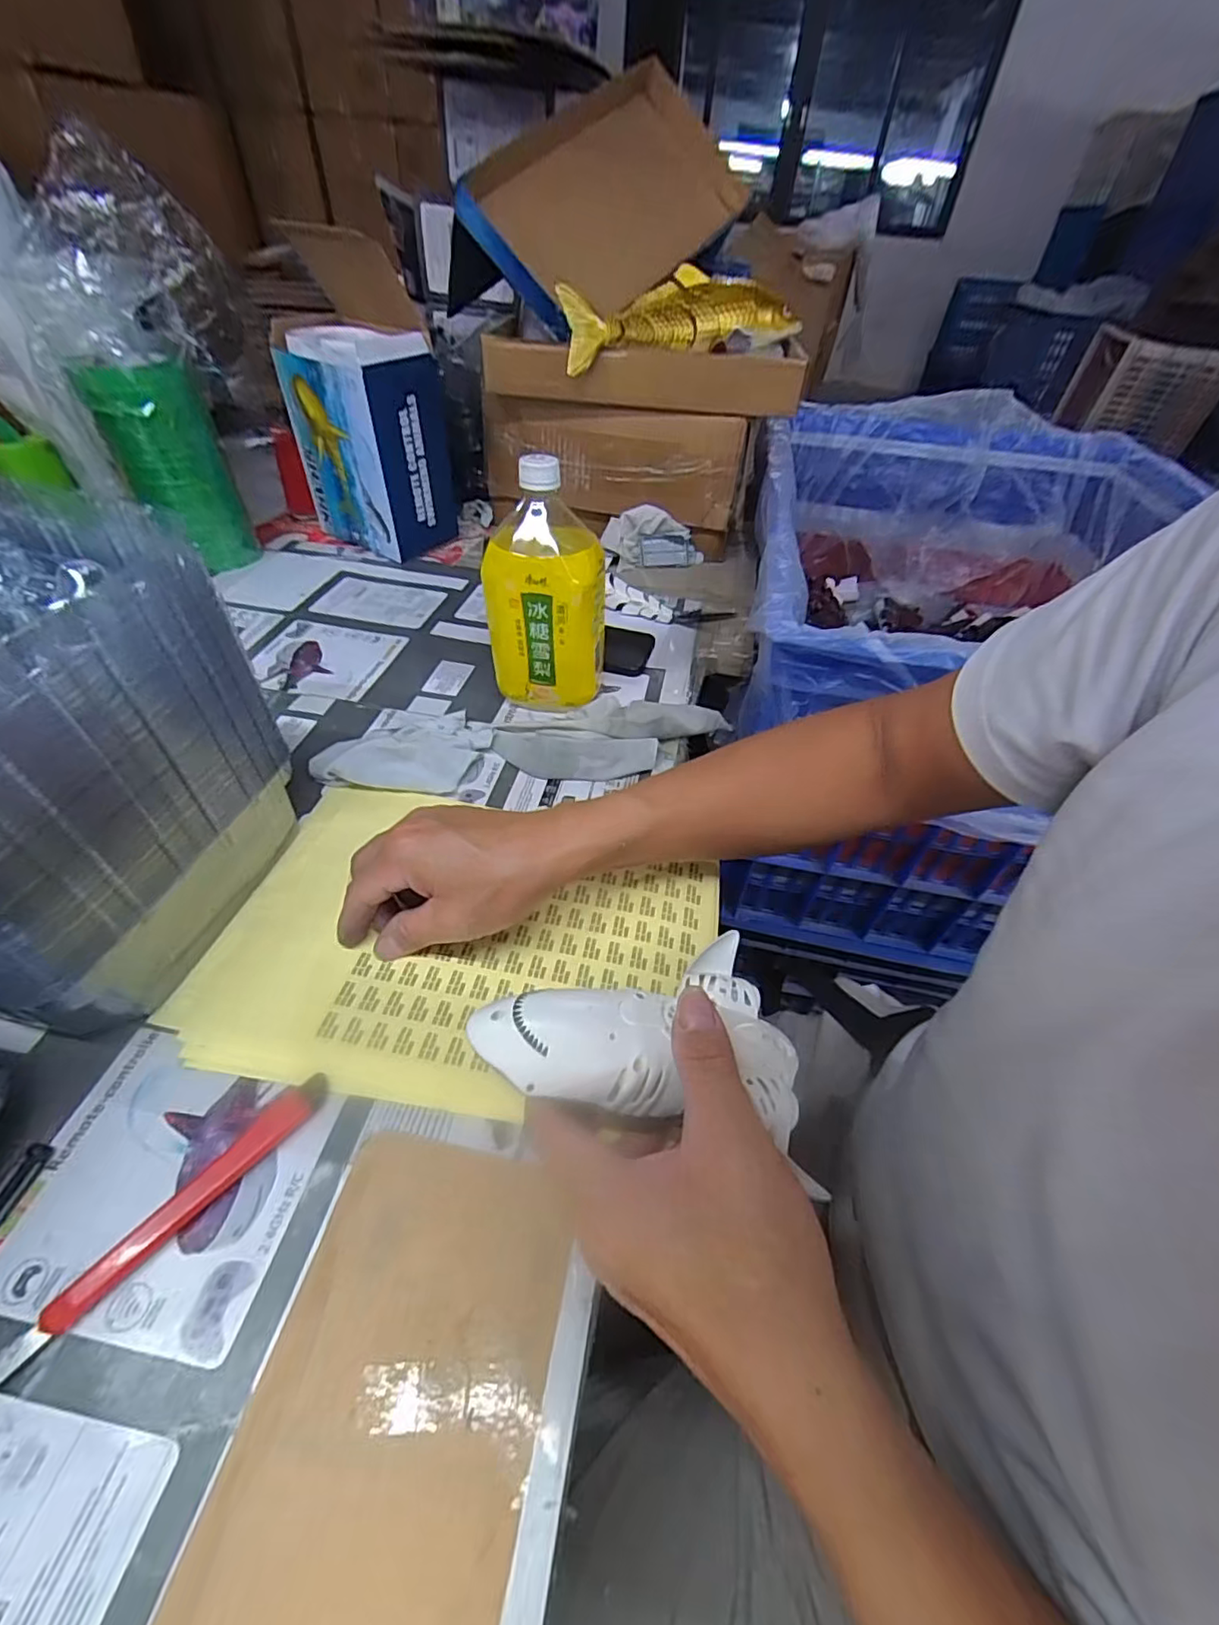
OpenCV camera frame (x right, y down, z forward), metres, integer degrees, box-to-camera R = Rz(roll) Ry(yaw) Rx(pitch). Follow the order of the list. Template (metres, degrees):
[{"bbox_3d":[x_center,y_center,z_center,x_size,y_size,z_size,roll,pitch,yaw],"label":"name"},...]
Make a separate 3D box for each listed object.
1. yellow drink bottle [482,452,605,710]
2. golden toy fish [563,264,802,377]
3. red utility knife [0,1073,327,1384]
[{"bbox_3d":[-0.052,-0.189,0.503,0.095,0.198,0.083,4,45,-2],"label":"yellow drink bottle"},{"bbox_3d":[0.084,-0.560,0.667,0.292,0.081,0.071,-8,47,-13],"label":"golden toy fish"},{"bbox_3d":[-0.199,0.182,0.267,0.017,0.007,0.149,32,51,24],"label":"red utility knife"}]

